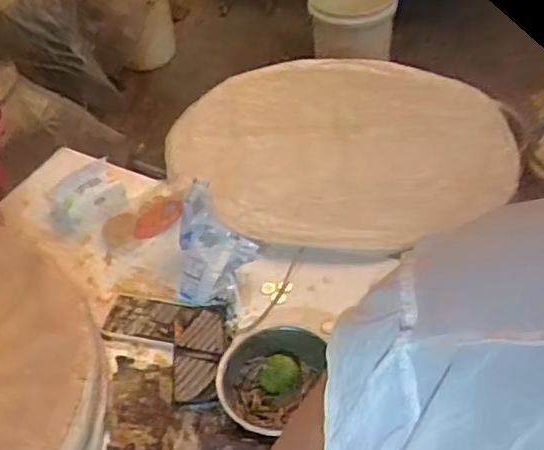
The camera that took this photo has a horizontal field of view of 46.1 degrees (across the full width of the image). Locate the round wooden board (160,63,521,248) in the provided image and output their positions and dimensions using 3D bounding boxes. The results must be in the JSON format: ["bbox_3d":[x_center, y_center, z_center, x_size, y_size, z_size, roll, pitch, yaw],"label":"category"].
[{"bbox_3d":[0.143,-0.178,1.261,0.706,0.040,0.561,-24,43,-26],"label":"round wooden board"}]

